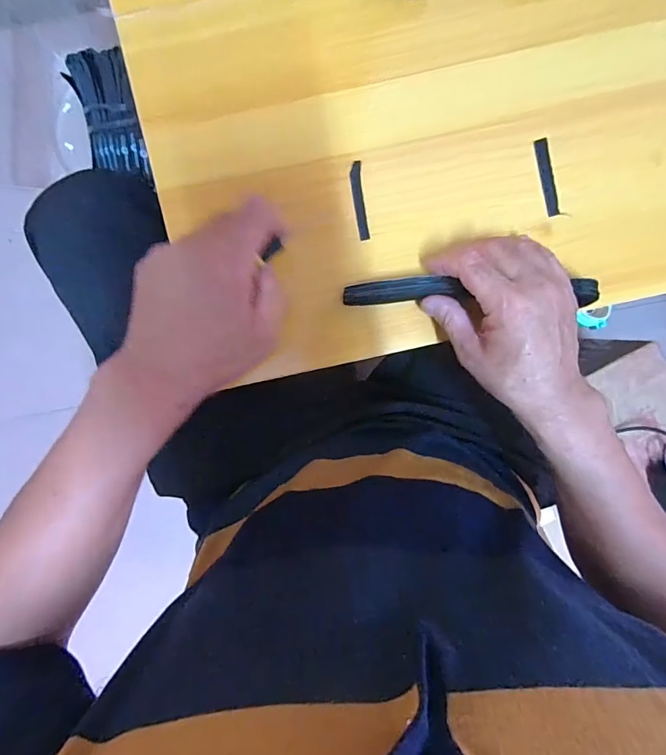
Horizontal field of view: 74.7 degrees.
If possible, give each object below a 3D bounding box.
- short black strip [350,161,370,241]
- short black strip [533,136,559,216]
[{"bbox_3d":[0.022,-0.144,0.355,0.010,0.004,0.061,-8,97,0],"label":"short black strip"},{"bbox_3d":[0.176,-0.164,0.359,0.012,0.004,0.060,-14,97,0],"label":"short black strip"}]

